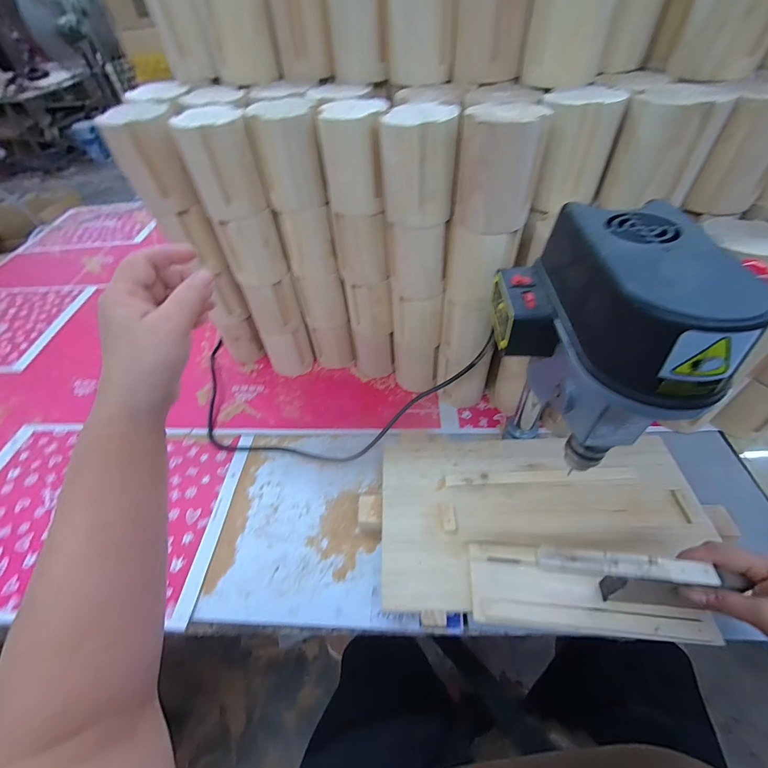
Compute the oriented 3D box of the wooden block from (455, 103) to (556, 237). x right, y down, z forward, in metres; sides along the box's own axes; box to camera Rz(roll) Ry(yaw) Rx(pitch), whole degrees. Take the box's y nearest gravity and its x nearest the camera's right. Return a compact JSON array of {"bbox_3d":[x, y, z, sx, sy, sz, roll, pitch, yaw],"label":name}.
[{"bbox_3d":[0.118,-0.218,0.368,0.078,0.097,0.069,7,50,10],"label":"wooden block"}]

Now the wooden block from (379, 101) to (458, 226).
[{"bbox_3d":[0.038,-0.233,0.387,0.075,0.097,0.068,-4,49,0],"label":"wooden block"}]

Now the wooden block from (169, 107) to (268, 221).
[{"bbox_3d":[-0.189,-0.256,0.424,0.062,0.100,0.072,35,60,29],"label":"wooden block"}]

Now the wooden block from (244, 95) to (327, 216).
[{"bbox_3d":[-0.112,-0.273,0.433,0.072,0.101,0.070,-6,49,-1],"label":"wooden block"}]

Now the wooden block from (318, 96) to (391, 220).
[{"bbox_3d":[-0.030,-0.257,0.414,0.074,0.100,0.075,-12,49,-6],"label":"wooden block"}]

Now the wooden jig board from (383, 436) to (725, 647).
[{"bbox_3d":[0.187,0.171,0.437,0.382,0.051,0.247,1,48,7],"label":"wooden jig board"}]

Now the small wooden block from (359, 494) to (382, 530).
[{"bbox_3d":[-0.017,0.170,0.471,0.030,0.023,0.043,-2,49,3],"label":"small wooden block"}]

